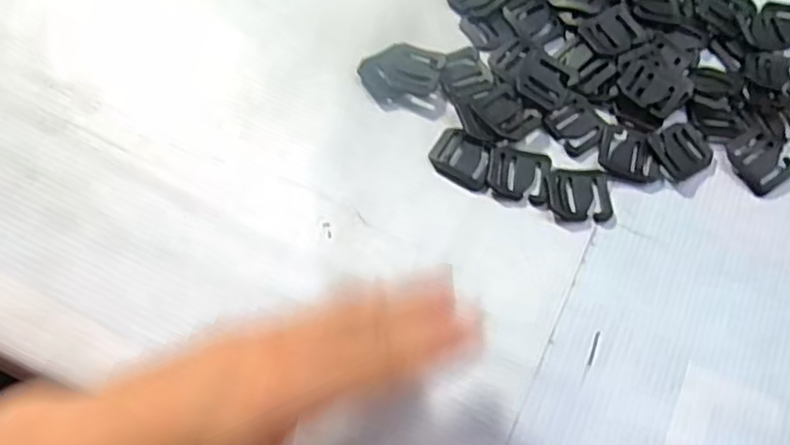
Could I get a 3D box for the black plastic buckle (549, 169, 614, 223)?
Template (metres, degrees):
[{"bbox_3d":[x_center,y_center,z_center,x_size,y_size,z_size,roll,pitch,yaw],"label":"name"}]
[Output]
[{"bbox_3d":[0.100,-0.015,0.345,0.033,0.004,0.030,4,64,-2],"label":"black plastic buckle"}]

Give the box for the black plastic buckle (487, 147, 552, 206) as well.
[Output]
[{"bbox_3d":[0.068,-0.026,0.347,0.033,0.004,0.030,10,64,1],"label":"black plastic buckle"}]

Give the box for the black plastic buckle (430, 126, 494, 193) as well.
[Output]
[{"bbox_3d":[0.037,-0.035,0.351,0.034,0.004,0.030,25,65,8],"label":"black plastic buckle"}]

